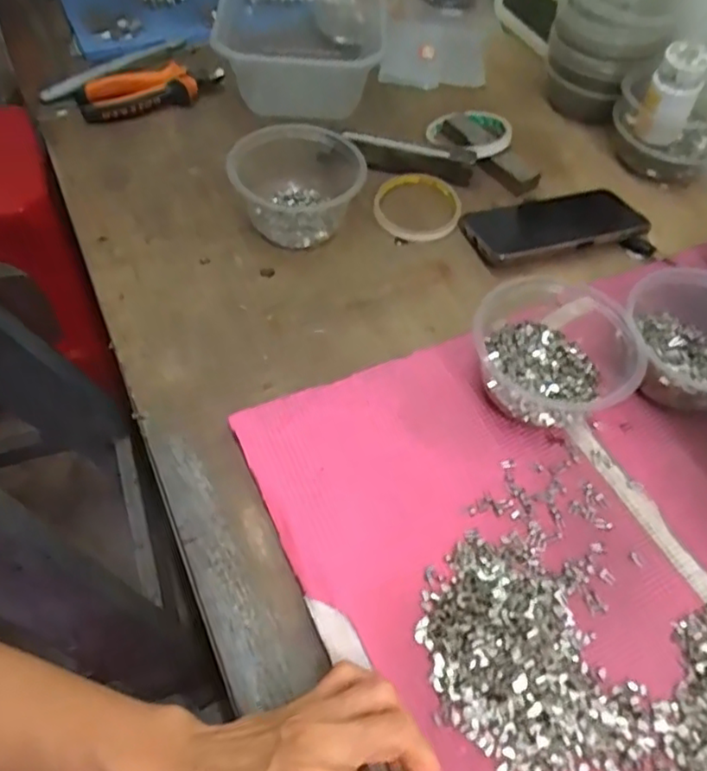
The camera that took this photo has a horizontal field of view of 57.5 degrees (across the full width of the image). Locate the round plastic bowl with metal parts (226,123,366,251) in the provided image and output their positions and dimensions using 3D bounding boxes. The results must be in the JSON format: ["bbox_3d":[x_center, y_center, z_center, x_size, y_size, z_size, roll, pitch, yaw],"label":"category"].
[{"bbox_3d":[-0.049,-0.181,0.573,0.111,0.069,0.104,2,55,-3],"label":"round plastic bowl with metal parts"}]

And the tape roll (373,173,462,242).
[{"bbox_3d":[0.061,-0.170,0.612,0.083,0.010,0.084,2,55,-3],"label":"tape roll"}]

